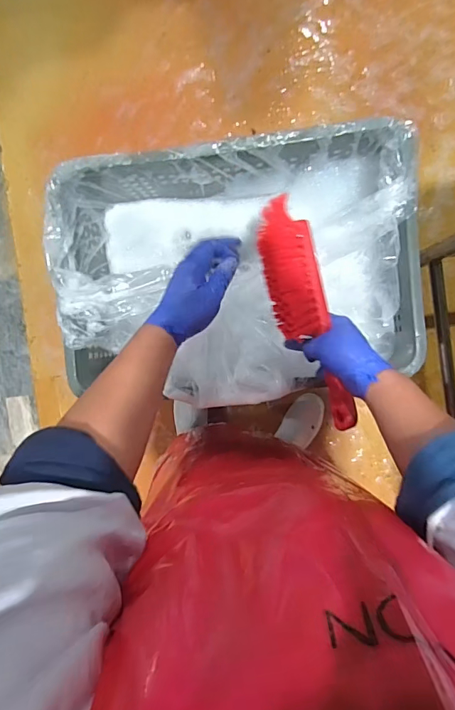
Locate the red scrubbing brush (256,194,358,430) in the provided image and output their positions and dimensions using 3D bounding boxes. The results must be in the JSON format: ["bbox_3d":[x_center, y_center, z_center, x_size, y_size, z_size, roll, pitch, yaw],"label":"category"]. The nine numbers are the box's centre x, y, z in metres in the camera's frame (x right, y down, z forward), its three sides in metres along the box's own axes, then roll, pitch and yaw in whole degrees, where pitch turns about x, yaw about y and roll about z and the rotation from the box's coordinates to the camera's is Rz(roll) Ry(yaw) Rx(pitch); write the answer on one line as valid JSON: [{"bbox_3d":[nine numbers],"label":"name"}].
[{"bbox_3d":[0.097,-0.046,0.518,0.069,0.038,0.288,-19,95,7],"label":"red scrubbing brush"}]

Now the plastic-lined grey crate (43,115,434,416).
[{"bbox_3d":[0.014,-0.121,0.674,0.507,0.181,0.357,-4,92,7],"label":"plastic-lined grey crate"}]

